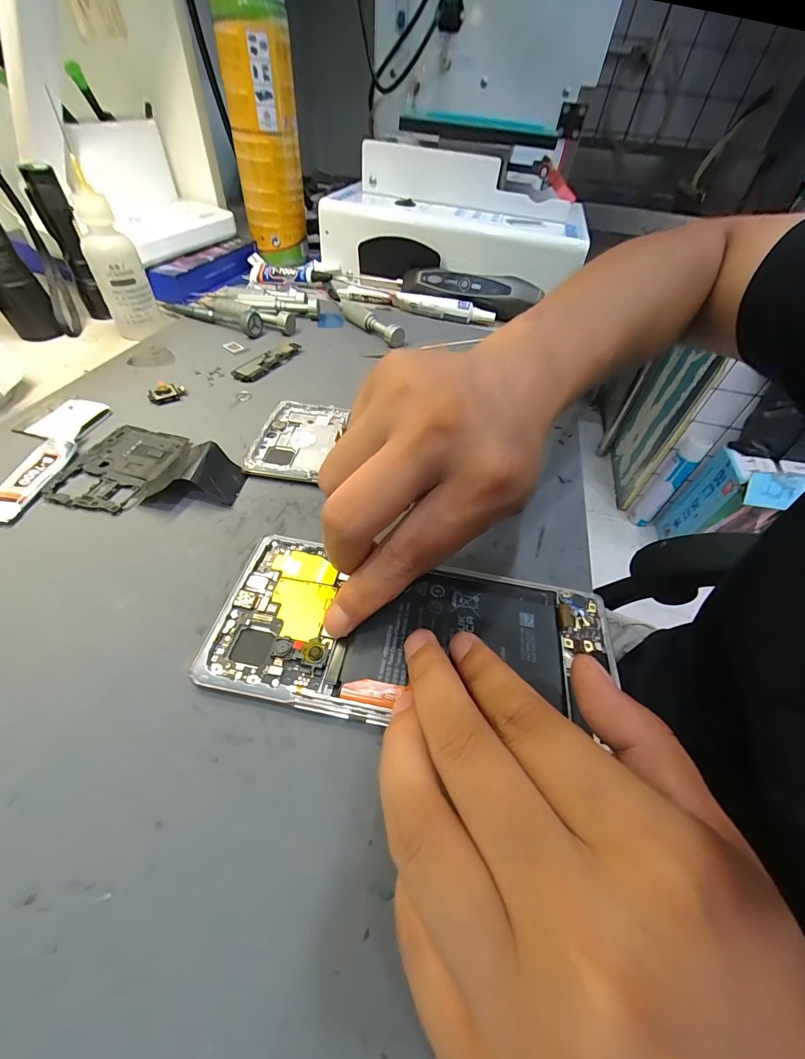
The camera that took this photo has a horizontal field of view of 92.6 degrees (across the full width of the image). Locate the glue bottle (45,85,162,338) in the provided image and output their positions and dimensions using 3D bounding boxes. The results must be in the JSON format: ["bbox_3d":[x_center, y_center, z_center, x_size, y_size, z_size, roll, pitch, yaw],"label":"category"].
[{"bbox_3d":[-0.218,-0.210,0.284,0.034,0.111,0.030,-24,56,-24],"label":"glue bottle"}]

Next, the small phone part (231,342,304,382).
[{"bbox_3d":[-0.105,-0.132,0.300,0.017,0.006,0.064,23,51,13],"label":"small phone part"}]

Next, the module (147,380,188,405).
[{"bbox_3d":[-0.159,-0.092,0.259,0.022,0.008,0.016,-19,54,-21],"label":"module"}]

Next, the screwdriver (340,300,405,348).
[{"bbox_3d":[-0.033,-0.190,0.350,0.014,0.018,0.086,-35,61,-30],"label":"screwdriver"}]

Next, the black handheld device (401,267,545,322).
[{"bbox_3d":[0.068,-0.243,0.392,0.140,0.031,0.034,15,50,7],"label":"black handheld device"}]

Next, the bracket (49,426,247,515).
[{"bbox_3d":[-0.133,-0.035,0.206,0.087,0.016,0.062,9,49,2],"label":"bracket"}]

